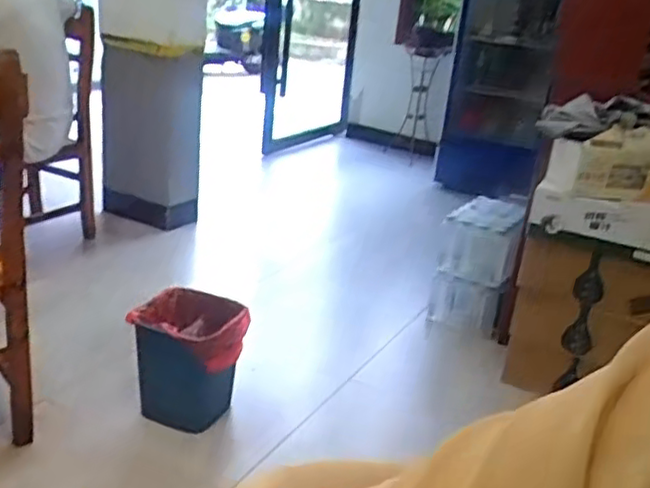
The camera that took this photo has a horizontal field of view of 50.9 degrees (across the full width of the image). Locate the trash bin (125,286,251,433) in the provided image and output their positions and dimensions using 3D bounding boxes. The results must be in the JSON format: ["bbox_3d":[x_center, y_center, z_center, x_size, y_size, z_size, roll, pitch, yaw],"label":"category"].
[{"bbox_3d":[-0.354,0.292,1.746,0.261,0.276,0.261,9,21,7],"label":"trash bin"}]

